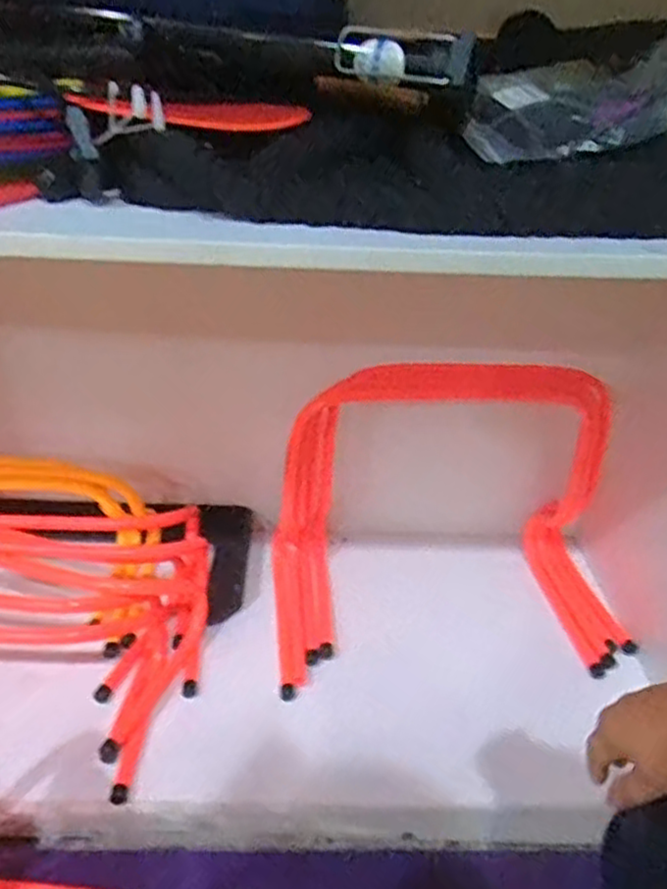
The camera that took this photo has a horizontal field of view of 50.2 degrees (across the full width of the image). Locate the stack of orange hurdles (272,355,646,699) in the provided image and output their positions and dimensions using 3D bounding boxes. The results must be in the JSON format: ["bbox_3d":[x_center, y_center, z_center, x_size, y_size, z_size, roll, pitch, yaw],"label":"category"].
[{"bbox_3d":[0.185,0.090,1.096,0.564,0.389,0.340,-2,30,-8],"label":"stack of orange hurdles"}]

